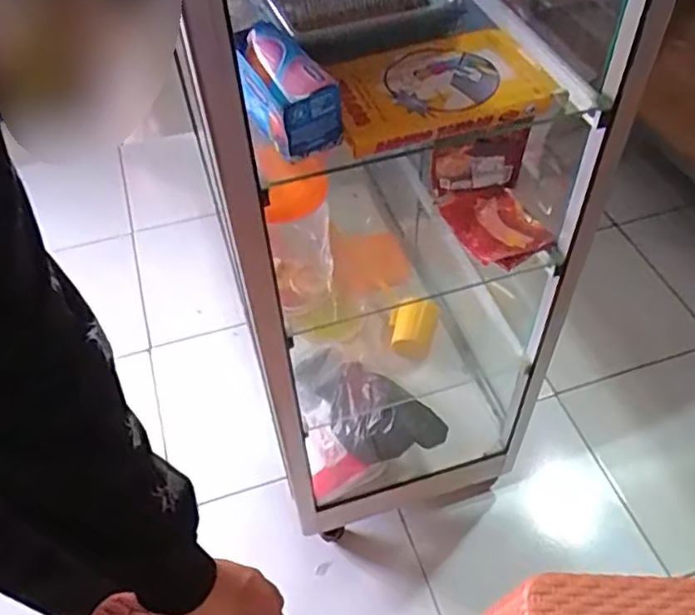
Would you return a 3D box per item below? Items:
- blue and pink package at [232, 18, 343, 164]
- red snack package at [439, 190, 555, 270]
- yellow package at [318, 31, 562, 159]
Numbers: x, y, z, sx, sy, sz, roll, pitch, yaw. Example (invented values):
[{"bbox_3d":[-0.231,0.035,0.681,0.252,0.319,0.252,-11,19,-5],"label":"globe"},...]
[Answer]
[{"bbox_3d":[-0.062,-0.193,0.583,0.060,0.061,0.134,-28,55,-19],"label":"blue and pink package"},{"bbox_3d":[0.177,-0.100,0.794,0.100,0.019,0.126,-20,52,-14],"label":"red snack package"},{"bbox_3d":[0.088,-0.207,0.617,0.209,0.030,0.127,-17,52,-12],"label":"yellow package"}]

